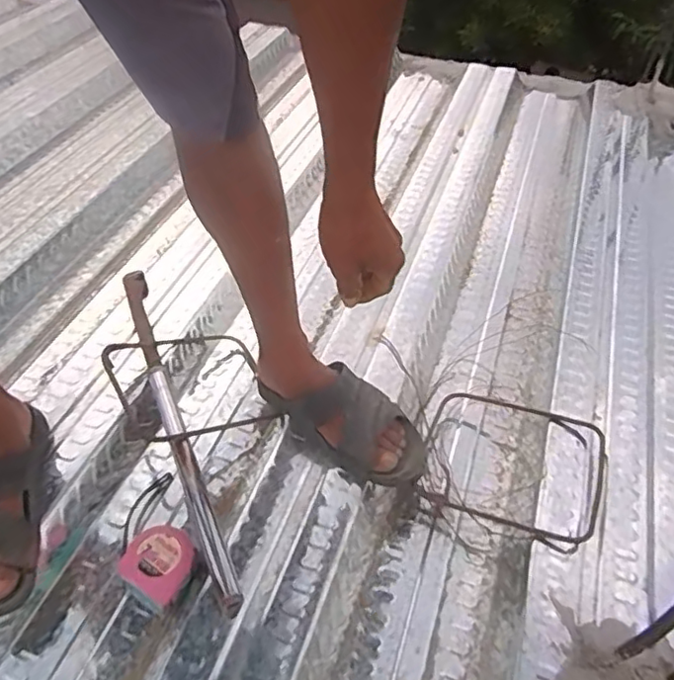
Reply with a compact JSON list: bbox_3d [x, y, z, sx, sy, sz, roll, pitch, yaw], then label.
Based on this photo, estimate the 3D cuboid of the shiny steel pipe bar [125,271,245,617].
[{"bbox_3d":[-0.226,0.084,0.810,0.032,0.026,0.573,-16,50,-16],"label":"shiny steel pipe bar"}]

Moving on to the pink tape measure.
[{"bbox_3d":[-0.206,0.260,0.700,0.078,0.044,0.079,28,52,22],"label":"pink tape measure"}]

